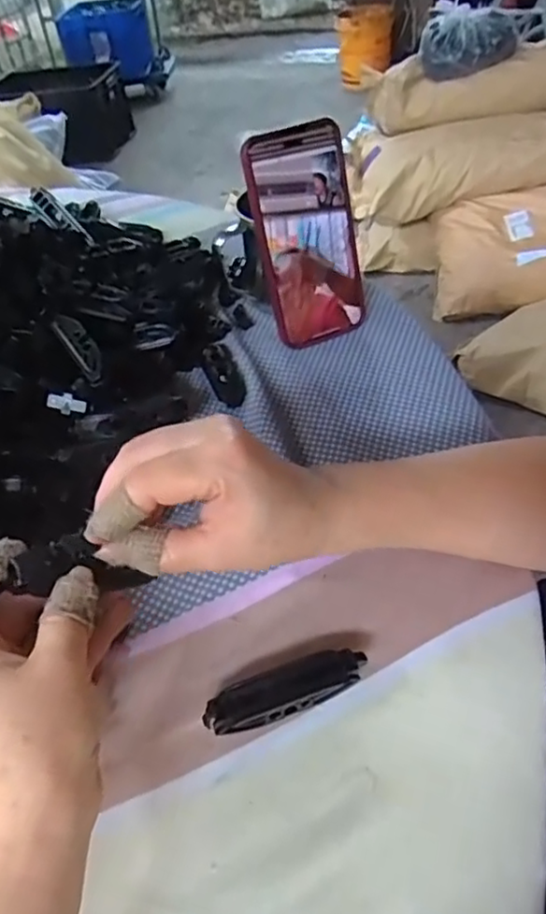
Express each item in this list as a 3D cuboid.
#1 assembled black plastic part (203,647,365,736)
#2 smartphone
[{"bbox_3d":[0.007,0.116,0.318,0.080,0.018,0.021,-17,47,-11],"label":"assembled black plastic part"},{"bbox_3d":[0.029,-0.166,0.493,0.074,0.157,0.011,-21,31,-13],"label":"smartphone"}]

